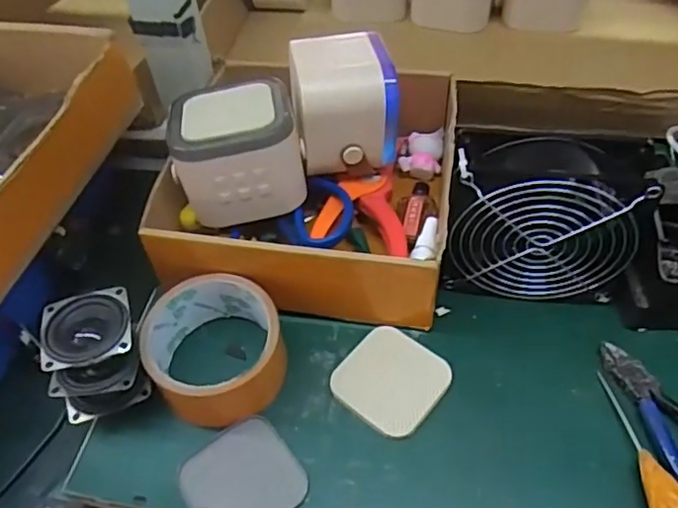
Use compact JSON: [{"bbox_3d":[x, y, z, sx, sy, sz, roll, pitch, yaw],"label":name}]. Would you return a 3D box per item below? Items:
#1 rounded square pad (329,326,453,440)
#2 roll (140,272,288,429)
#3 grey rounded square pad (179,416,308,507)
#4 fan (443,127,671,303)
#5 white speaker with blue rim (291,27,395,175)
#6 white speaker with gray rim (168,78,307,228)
[{"bbox_3d":[0.034,0.083,0.397,0.063,0.011,0.063,34,61,28],"label":"rounded square pad"},{"bbox_3d":[-0.080,0.062,0.396,0.084,0.051,0.087,-3,51,3],"label":"roll"},{"bbox_3d":[-0.059,0.136,0.361,0.064,0.005,0.063,-31,55,-19],"label":"grey rounded square pad"},{"bbox_3d":[0.136,-0.022,0.404,0.129,0.120,0.062,4,51,8],"label":"fan"},{"bbox_3d":[0.004,-0.116,0.452,0.073,0.073,0.078,-8,50,-1],"label":"white speaker with blue rim"},{"bbox_3d":[-0.074,-0.076,0.443,0.091,0.070,0.090,-13,51,-6],"label":"white speaker with gray rim"}]

